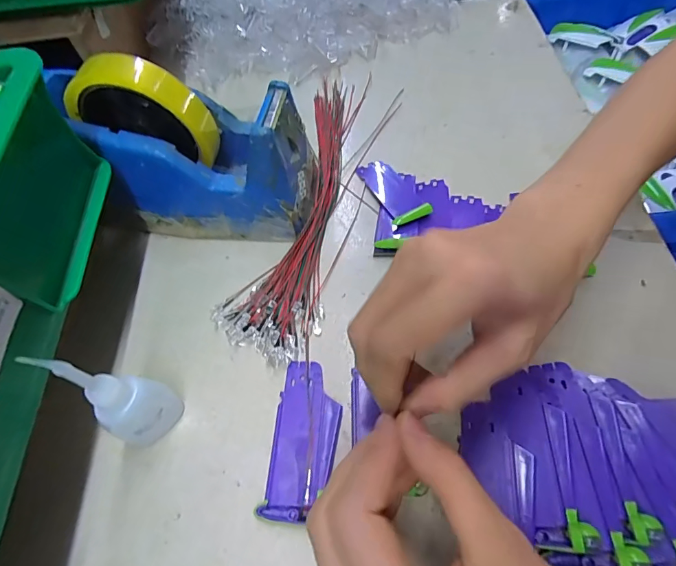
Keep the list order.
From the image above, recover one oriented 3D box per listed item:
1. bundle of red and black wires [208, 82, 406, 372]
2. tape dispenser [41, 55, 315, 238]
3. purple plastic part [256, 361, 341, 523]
[{"bbox_3d":[-0.016,-0.077,0.335,0.073,0.010,0.286,13,61,12],"label":"bundle of red and black wires"},{"bbox_3d":[-0.113,-0.097,0.294,0.180,0.113,0.072,4,60,7],"label":"tape dispenser"},{"bbox_3d":[-0.019,0.090,0.241,0.037,0.007,0.087,4,60,7],"label":"purple plastic part"}]

